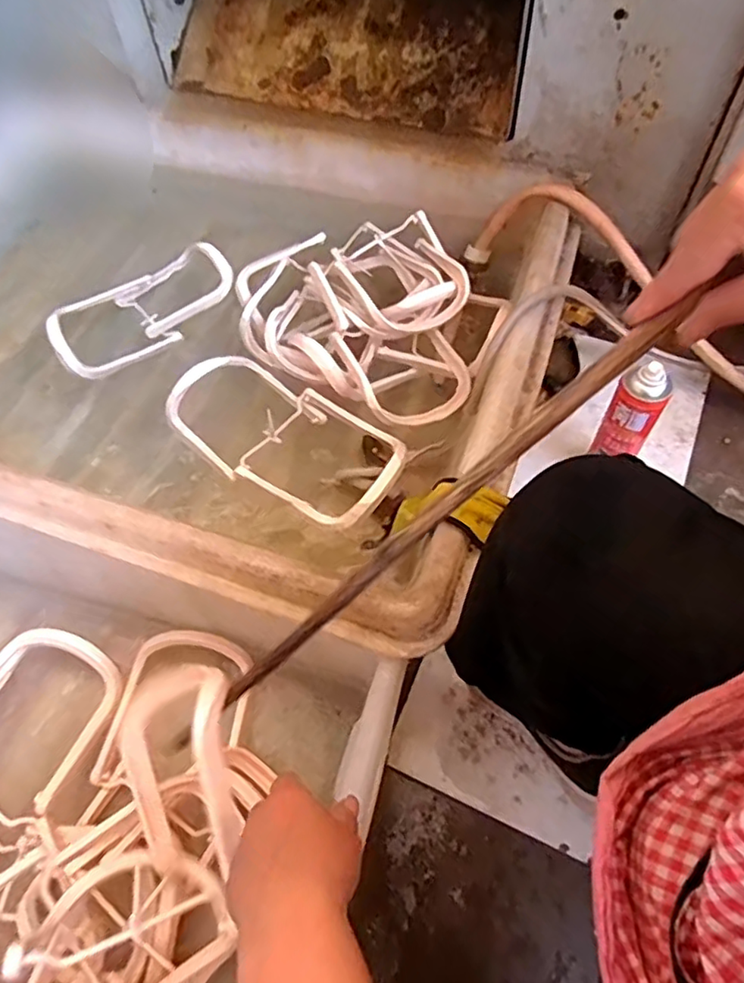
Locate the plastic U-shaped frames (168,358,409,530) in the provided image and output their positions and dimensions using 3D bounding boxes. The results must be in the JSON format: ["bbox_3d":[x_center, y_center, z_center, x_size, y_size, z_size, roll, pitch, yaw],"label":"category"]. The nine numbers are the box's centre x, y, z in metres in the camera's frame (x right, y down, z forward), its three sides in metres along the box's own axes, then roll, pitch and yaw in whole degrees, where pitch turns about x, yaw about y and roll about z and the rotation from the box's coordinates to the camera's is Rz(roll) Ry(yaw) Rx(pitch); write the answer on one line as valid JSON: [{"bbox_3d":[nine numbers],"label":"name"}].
[{"bbox_3d":[-0.123,-0.078,0.818,0.338,0.032,0.172,27,63,18],"label":"plastic U-shaped frames"}]

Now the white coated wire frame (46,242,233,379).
[{"bbox_3d":[-0.357,-0.289,0.953,0.166,0.046,0.300,40,68,23],"label":"white coated wire frame"}]

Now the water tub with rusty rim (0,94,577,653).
[{"bbox_3d":[-0.292,-0.257,0.924,1.046,0.224,0.789,15,60,12],"label":"water tub with rusty rim"}]

